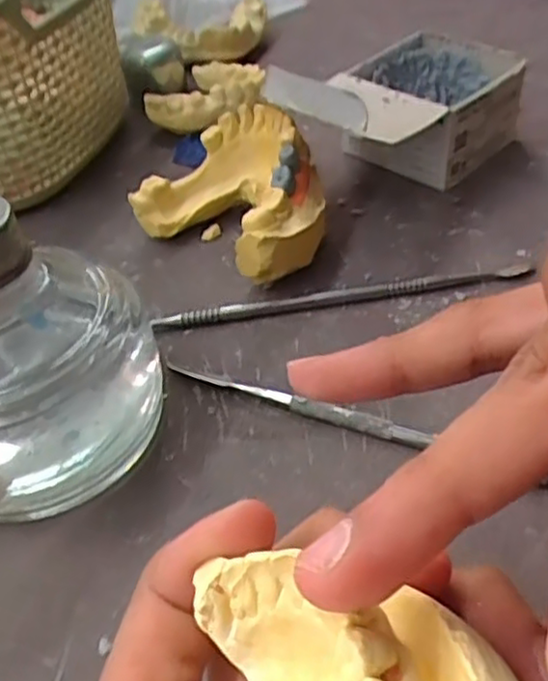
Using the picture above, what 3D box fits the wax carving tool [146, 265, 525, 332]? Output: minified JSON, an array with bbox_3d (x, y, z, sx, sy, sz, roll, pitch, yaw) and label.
[{"bbox_3d":[0.024,-0.016,0.243,0.130,0.007,0.007,-9,44,-2],"label":"wax carving tool"}]

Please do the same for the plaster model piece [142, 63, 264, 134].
[{"bbox_3d":[-0.032,-0.119,0.341,0.054,0.020,0.054,-2,44,6],"label":"plaster model piece"}]

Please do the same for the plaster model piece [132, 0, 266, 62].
[{"bbox_3d":[-0.040,-0.174,0.388,0.071,0.021,0.053,-9,44,-2],"label":"plaster model piece"}]

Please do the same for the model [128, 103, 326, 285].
[{"bbox_3d":[-0.012,-0.053,0.260,0.075,0.038,0.056,29,54,31],"label":"model"}]

